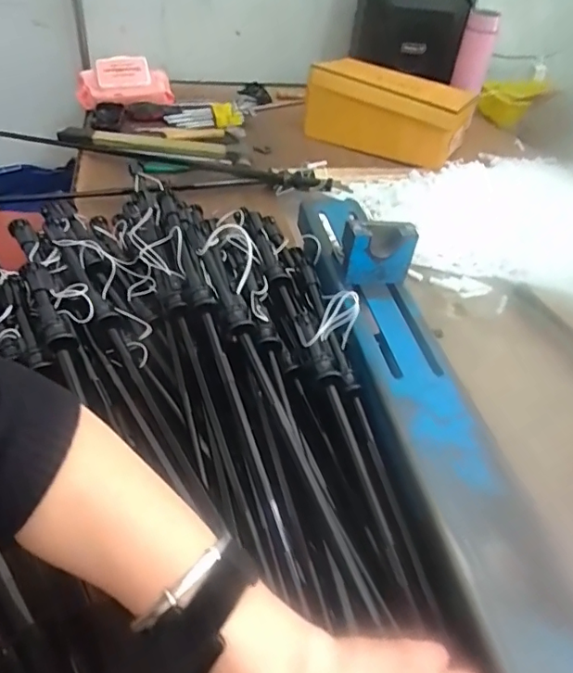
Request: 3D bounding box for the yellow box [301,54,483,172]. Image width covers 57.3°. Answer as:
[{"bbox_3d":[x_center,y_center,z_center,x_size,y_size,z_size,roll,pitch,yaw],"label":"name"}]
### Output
[{"bbox_3d":[0.180,-0.410,0.963,0.283,0.127,0.098,22,45,15],"label":"yellow box"}]

